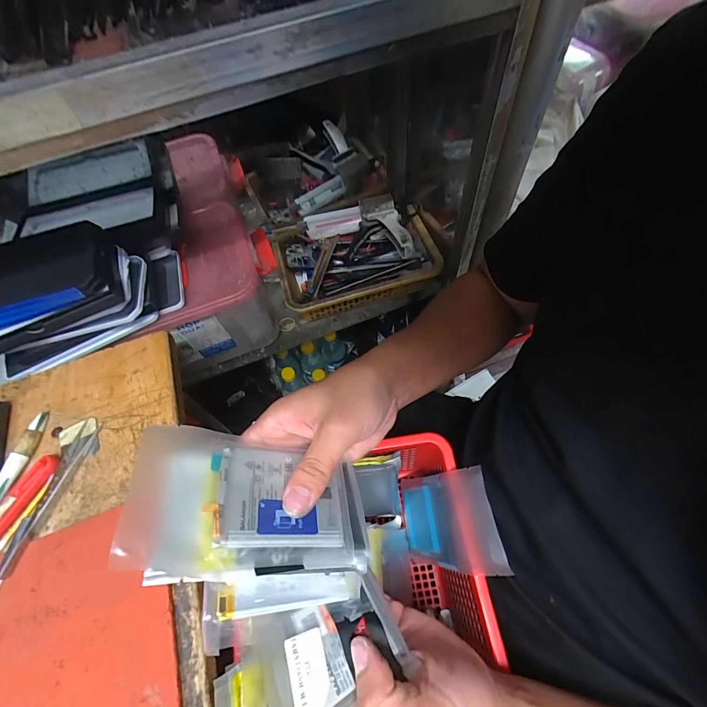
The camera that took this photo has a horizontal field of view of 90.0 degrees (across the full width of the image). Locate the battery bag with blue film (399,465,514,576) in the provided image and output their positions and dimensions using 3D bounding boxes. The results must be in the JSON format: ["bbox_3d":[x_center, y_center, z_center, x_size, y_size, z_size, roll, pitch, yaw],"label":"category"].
[{"bbox_3d":[0.082,0.156,0.331,0.010,0.126,0.080,4,65,-28],"label":"battery bag with blue film"}]

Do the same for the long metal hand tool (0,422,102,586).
[{"bbox_3d":[-0.281,0.162,0.298,0.018,0.005,0.214,14,61,-2],"label":"long metal hand tool"}]

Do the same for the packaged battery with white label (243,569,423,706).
[{"bbox_3d":[-0.012,0.183,0.214,0.090,0.012,0.066,-4,50,-32],"label":"packaged battery with white label"}]

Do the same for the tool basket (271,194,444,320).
[{"bbox_3d":[0.003,-0.165,0.606,0.262,0.116,0.166,-14,60,-3],"label":"tool basket"}]

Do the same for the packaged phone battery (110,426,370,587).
[{"bbox_3d":[-0.058,0.091,0.225,0.144,0.015,0.084,12,45,-27],"label":"packaged phone battery"}]

